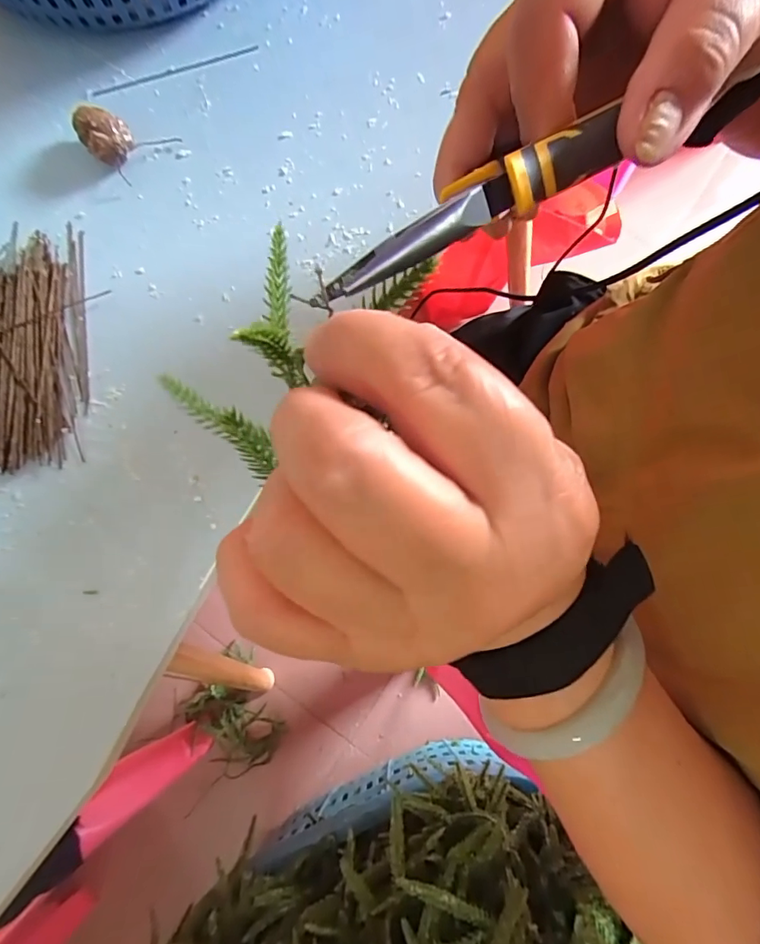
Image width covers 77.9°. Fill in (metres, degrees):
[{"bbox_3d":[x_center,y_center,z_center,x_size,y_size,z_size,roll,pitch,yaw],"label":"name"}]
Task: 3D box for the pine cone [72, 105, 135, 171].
[{"bbox_3d":[-0.149,-0.183,0.255,0.024,0.020,0.026,0,78,0],"label":"pine cone"}]

